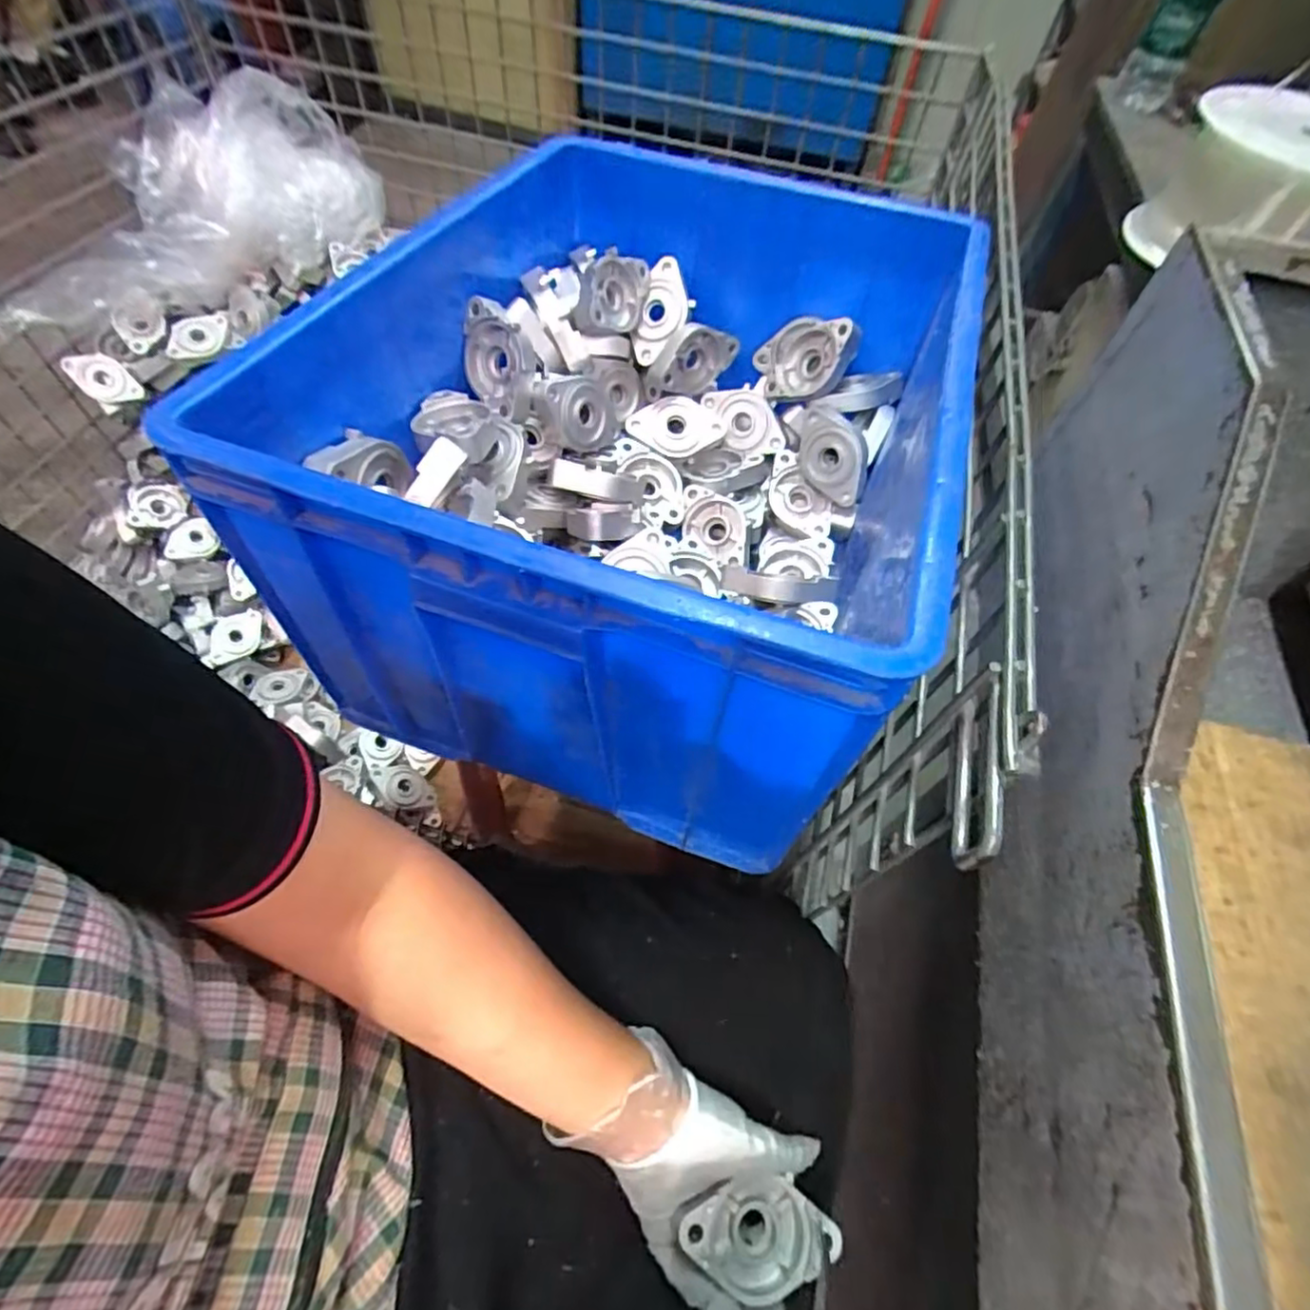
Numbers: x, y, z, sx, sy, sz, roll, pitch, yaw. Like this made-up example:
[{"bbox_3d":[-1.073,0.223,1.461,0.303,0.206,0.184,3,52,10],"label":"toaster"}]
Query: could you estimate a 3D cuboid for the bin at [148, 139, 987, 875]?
[{"bbox_3d":[-0.001,-0.187,0.559,0.440,0.291,0.566,22,58,9],"label":"bin"}]

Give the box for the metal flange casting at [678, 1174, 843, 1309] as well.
[{"bbox_3d":[0.067,0.361,0.399,0.093,0.025,0.051,1,54,-4],"label":"metal flange casting"}]

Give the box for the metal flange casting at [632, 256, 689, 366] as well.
[{"bbox_3d":[0.009,-0.349,0.663,0.056,0.103,0.027,19,12,9],"label":"metal flange casting"}]

